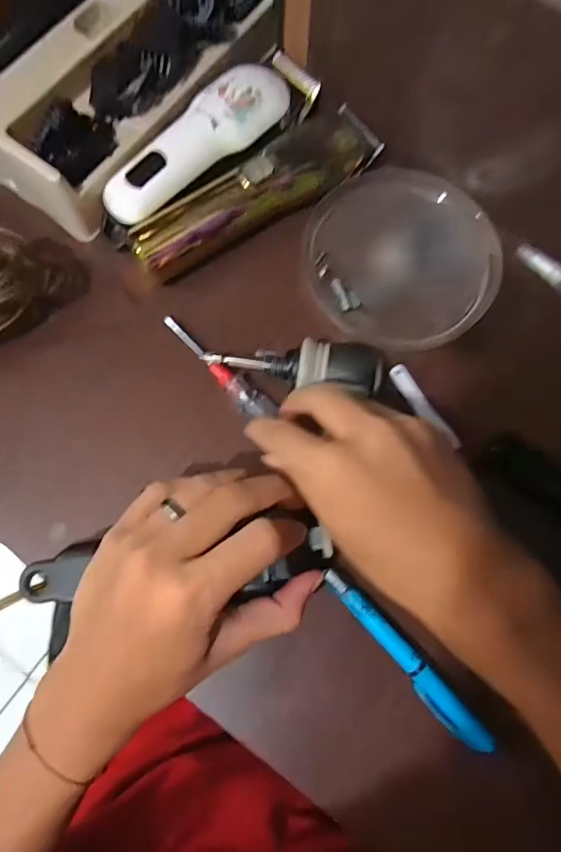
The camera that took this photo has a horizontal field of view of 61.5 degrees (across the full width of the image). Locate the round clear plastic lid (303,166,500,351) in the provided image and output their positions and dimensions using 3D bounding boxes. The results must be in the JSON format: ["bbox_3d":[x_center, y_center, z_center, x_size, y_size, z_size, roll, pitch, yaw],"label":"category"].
[{"bbox_3d":[0.083,-0.115,0.326,0.128,0.021,0.122,0,77,-1],"label":"round clear plastic lid"}]

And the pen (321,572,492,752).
[{"bbox_3d":[0.069,0.130,0.265,0.014,0.009,0.119,-41,80,-9],"label":"pen"}]

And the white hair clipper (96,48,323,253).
[{"bbox_3d":[-0.049,-0.191,0.325,0.051,0.038,0.181,44,80,9],"label":"white hair clipper"}]

